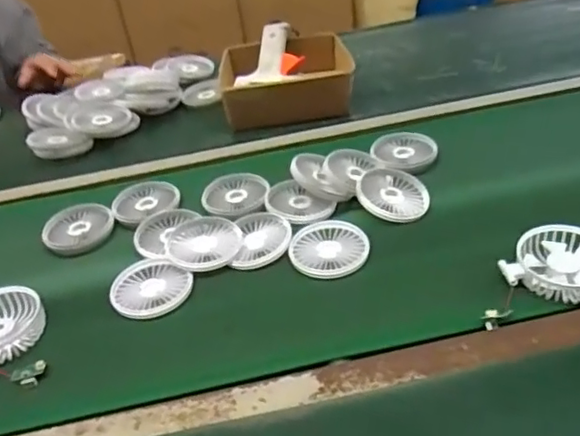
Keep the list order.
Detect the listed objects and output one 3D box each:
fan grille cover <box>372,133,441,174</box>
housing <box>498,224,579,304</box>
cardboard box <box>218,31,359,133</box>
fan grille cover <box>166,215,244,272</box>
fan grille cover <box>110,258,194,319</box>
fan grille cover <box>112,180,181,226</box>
[{"bbox_3d":[0.156,-0.092,0.802,0.087,0.011,0.090,3,37,15],"label":"fan grille cover"},{"bbox_3d":[0.275,0.040,0.589,0.094,0.025,0.099,17,43,31],"label":"housing"},{"bbox_3d":[-0.003,-0.230,0.987,0.210,0.068,0.209,-8,35,0],"label":"cardboard box"},{"bbox_3d":[-0.099,0.025,0.689,0.084,0.011,0.095,-7,35,1],"label":"fan grille cover"},{"bbox_3d":[-0.153,0.075,0.647,0.086,0.013,0.086,-16,36,-11],"label":"fan grille cover"},{"bbox_3d":[-0.198,-0.024,0.797,0.087,0.016,0.087,-23,38,-20],"label":"fan grille cover"}]

